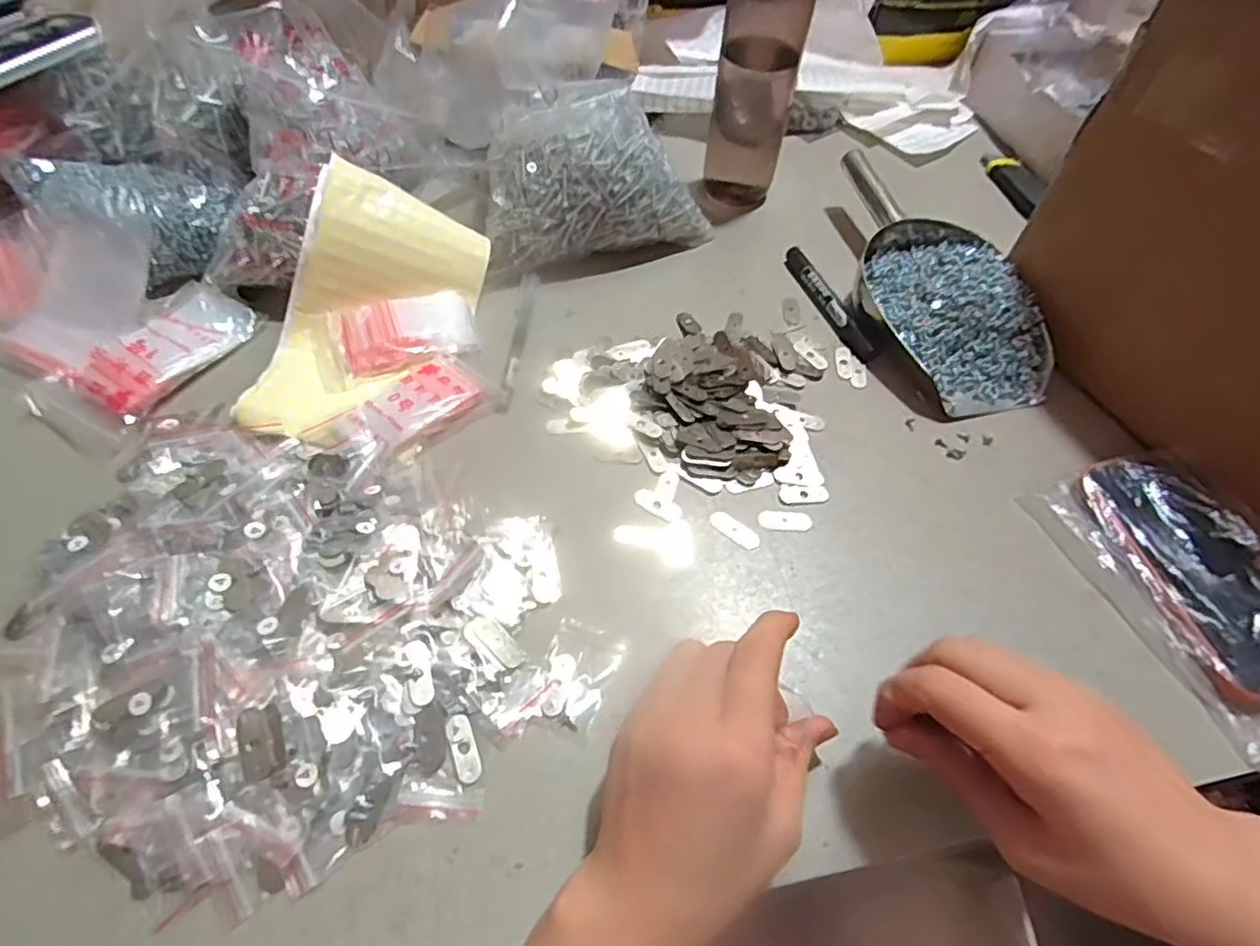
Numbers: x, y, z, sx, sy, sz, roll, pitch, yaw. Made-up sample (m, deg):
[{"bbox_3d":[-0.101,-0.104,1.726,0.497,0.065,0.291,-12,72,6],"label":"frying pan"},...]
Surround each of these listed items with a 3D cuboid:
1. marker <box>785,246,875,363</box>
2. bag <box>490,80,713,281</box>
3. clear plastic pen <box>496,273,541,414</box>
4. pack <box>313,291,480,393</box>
[{"bbox_3d":[0.163,-0.145,0.554,0.017,0.013,0.139,-11,56,-12],"label":"marker"},{"bbox_3d":[-0.034,-0.255,0.559,0.190,0.094,0.119,-15,56,-14],"label":"bag"},{"bbox_3d":[-0.087,-0.104,0.508,0.015,0.011,0.141,5,54,0],"label":"clear plastic pen"},{"bbox_3d":[-0.173,-0.104,0.491,0.115,0.020,0.063,-19,58,-17],"label":"pack"}]

